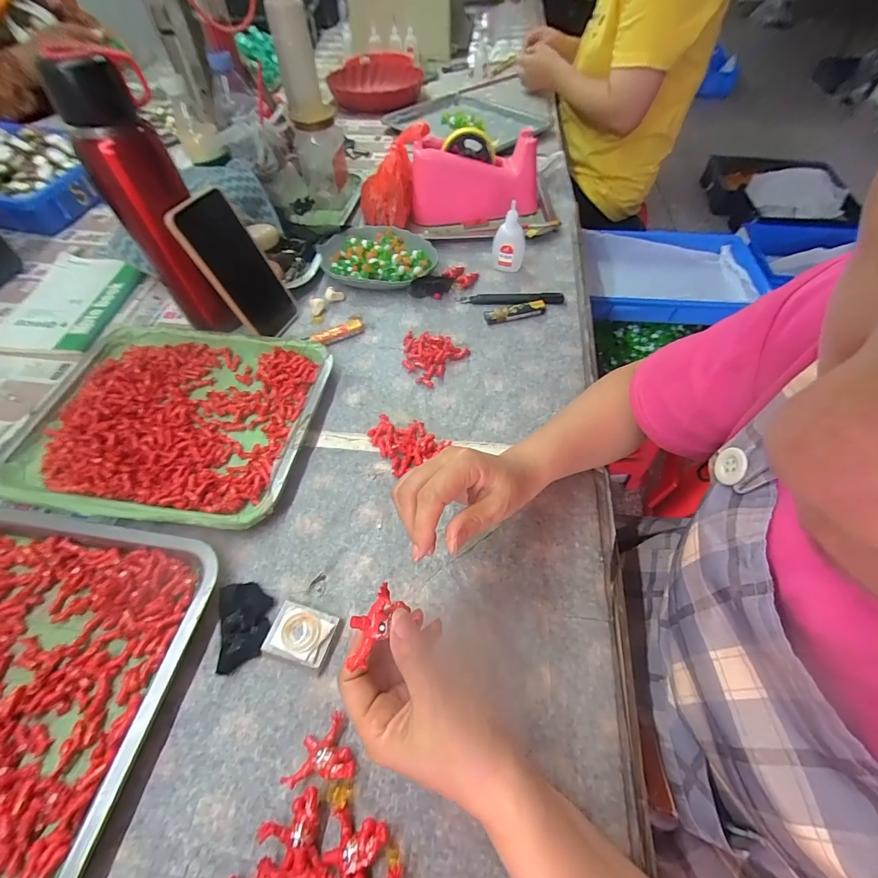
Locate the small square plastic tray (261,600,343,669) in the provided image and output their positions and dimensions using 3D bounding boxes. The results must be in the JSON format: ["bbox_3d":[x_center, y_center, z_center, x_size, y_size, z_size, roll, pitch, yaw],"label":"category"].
[{"bbox_3d":[-0.110,0.155,0.316,0.050,0.019,0.039,14,58,9],"label":"small square plastic tray"}]

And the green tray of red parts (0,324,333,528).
[{"bbox_3d":[-0.289,-0.027,0.436,0.303,0.026,0.241,5,57,4],"label":"green tray of red parts"}]

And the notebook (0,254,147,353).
[{"bbox_3d":[-0.524,-0.196,0.561,0.158,0.013,0.188,6,57,4],"label":"notebook"}]

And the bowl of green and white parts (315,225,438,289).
[{"bbox_3d":[-0.089,-0.262,0.579,0.163,0.037,0.112,4,57,3],"label":"bowl of green and white parts"}]

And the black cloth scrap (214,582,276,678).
[{"bbox_3d":[-0.159,0.149,0.325,0.040,0.012,0.064,-14,58,-9],"label":"black cloth scrap"}]

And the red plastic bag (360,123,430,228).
[{"bbox_3d":[-0.070,-0.395,0.603,0.108,0.103,0.092,-7,57,-4],"label":"red plastic bag"}]

